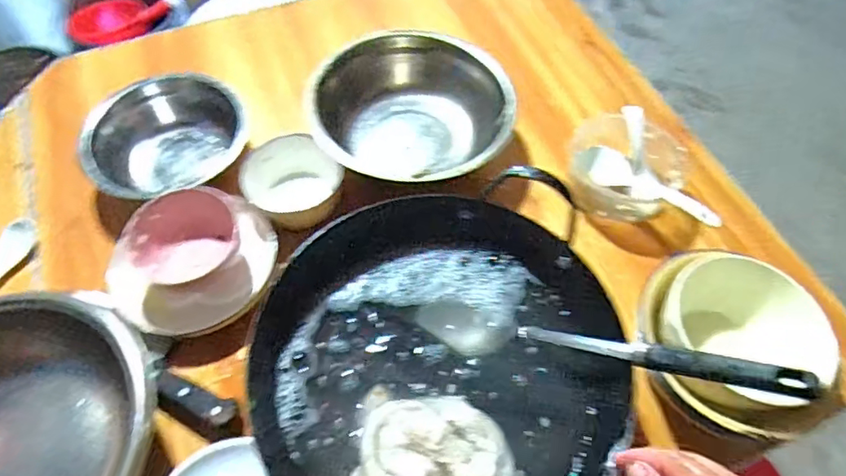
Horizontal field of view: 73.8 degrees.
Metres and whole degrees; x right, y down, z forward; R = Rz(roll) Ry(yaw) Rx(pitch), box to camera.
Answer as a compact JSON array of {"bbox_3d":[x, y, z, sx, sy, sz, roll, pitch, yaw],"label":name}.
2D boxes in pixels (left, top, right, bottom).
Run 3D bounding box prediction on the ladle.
[{"bbox_3d":[0.147,0.099,0.505,0.335,0.056,0.060,2,52,37],"label":"ladle"}]

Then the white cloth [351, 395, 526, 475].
[{"bbox_3d":[0.007,0.196,0.499,0.141,0.022,0.118,-16,60,-11],"label":"white cloth"}]

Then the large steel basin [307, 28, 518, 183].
[{"bbox_3d":[-0.012,-0.148,0.722,0.253,0.102,0.223,-7,59,-6],"label":"large steel basin"}]

